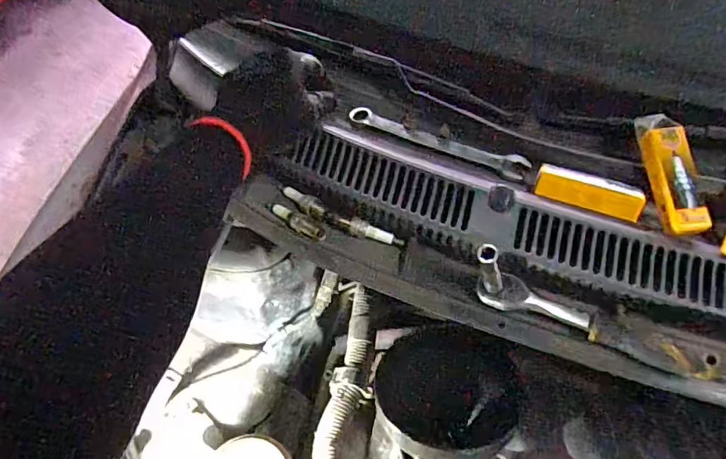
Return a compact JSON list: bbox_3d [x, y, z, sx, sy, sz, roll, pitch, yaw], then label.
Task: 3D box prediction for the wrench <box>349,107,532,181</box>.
[{"bbox_3d":[0.071,-0.086,0.490,0.175,0.008,0.029,24,57,13],"label":"wrench"}]

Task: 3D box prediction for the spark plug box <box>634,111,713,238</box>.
[{"bbox_3d":[0.251,-0.048,0.414,0.023,0.027,0.108,-2,68,-5],"label":"spark plug box"}]

